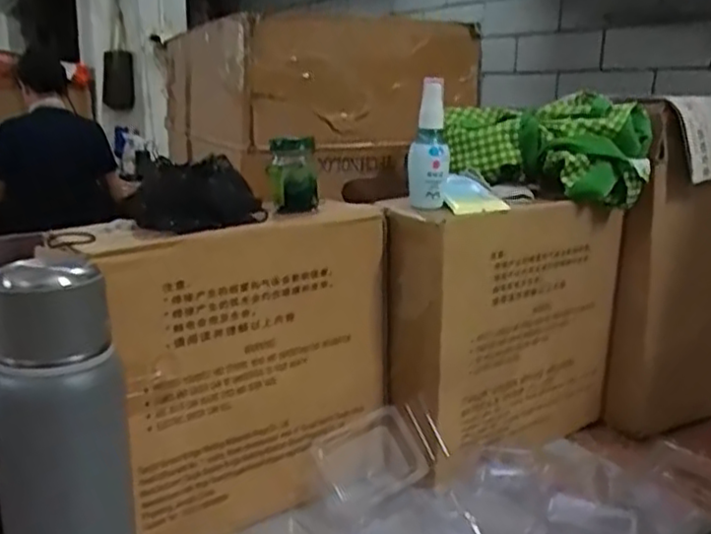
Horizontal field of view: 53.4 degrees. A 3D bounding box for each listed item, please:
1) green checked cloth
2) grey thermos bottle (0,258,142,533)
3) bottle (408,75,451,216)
[{"bbox_3d":[0.203,-0.127,0.760,0.207,0.095,0.098,4,15,14],"label":"green checked cloth"},{"bbox_3d":[-0.192,0.134,0.468,0.086,0.272,0.070,-5,16,-23],"label":"grey thermos bottle"},{"bbox_3d":[0.070,-0.118,0.666,0.037,0.112,0.031,1,14,3],"label":"bottle"}]

